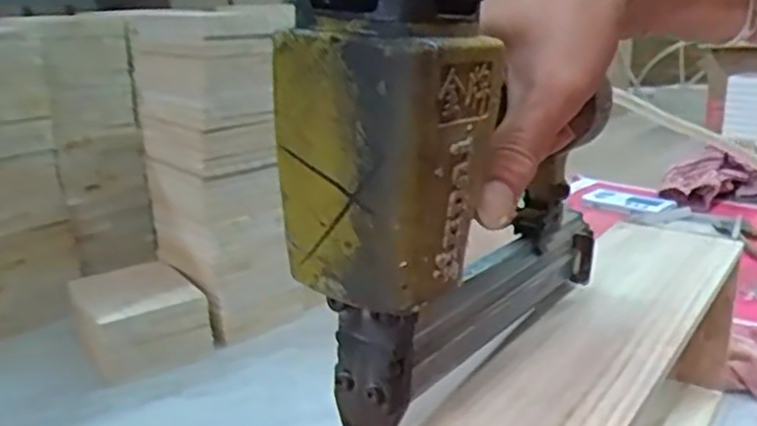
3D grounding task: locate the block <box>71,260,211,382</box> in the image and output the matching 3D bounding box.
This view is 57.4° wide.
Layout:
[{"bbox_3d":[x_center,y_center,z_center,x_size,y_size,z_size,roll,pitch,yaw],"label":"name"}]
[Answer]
[{"bbox_3d":[-0.207,0.090,0.605,0.101,0.057,0.117,-10,19,-28],"label":"block"}]

